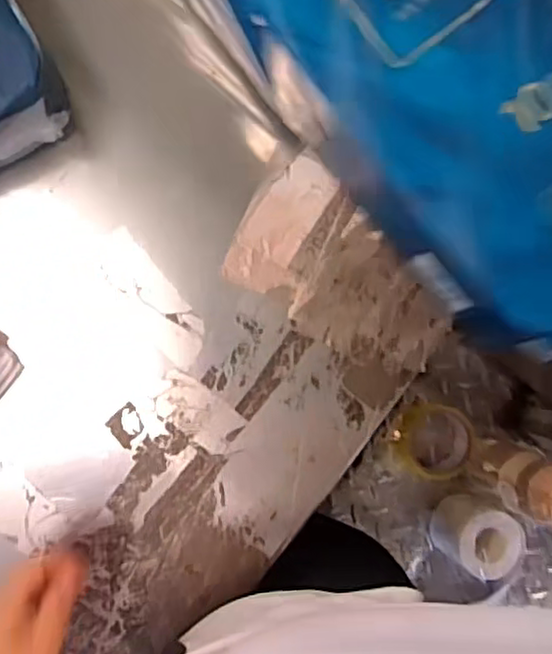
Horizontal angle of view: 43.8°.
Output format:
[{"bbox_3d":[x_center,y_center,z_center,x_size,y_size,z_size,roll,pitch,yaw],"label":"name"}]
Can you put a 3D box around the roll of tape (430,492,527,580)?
[{"bbox_3d":[0.258,0.267,0.886,0.087,0.089,0.091,26,87,-6],"label":"roll of tape"}]

